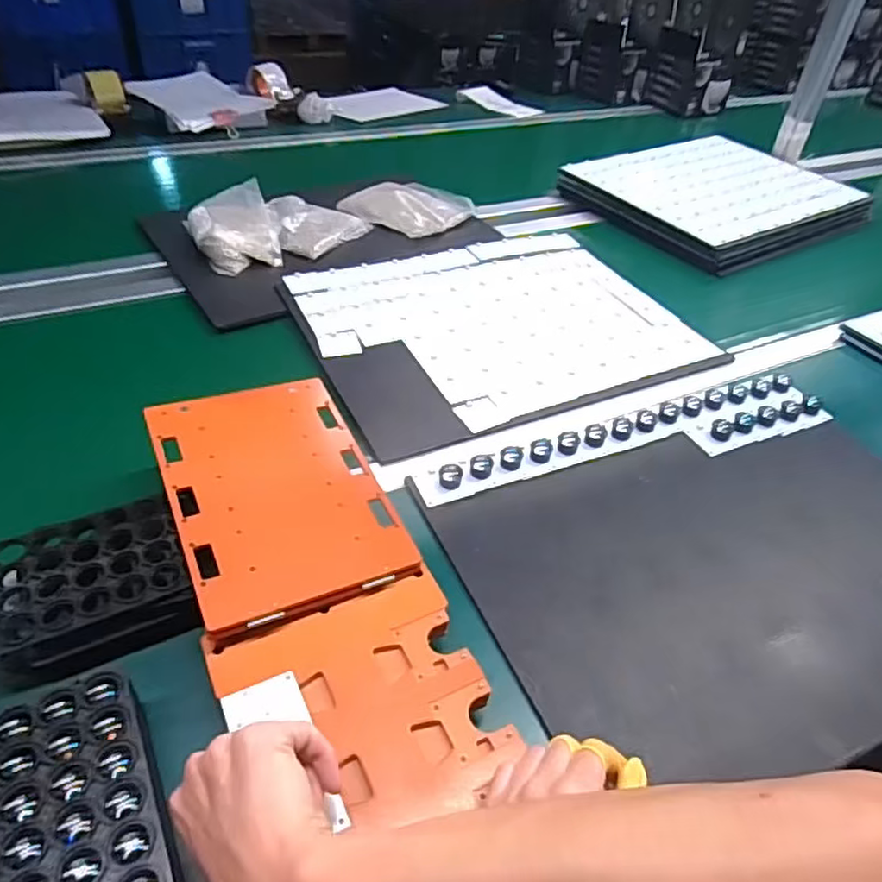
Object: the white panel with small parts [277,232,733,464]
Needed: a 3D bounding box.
[{"bbox_3d":[0.071,-0.155,0.836,0.481,0.022,0.369,-18,49,-21],"label":"white panel with small parts"}]

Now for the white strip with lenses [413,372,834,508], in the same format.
[{"bbox_3d":[0.202,-0.003,0.667,0.470,0.019,0.081,-14,48,-17],"label":"white strip with lenses"}]

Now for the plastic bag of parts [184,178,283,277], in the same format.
[{"bbox_3d":[-0.297,-0.307,0.920,0.115,0.048,0.167,-16,46,-22],"label":"plastic bag of parts"}]

